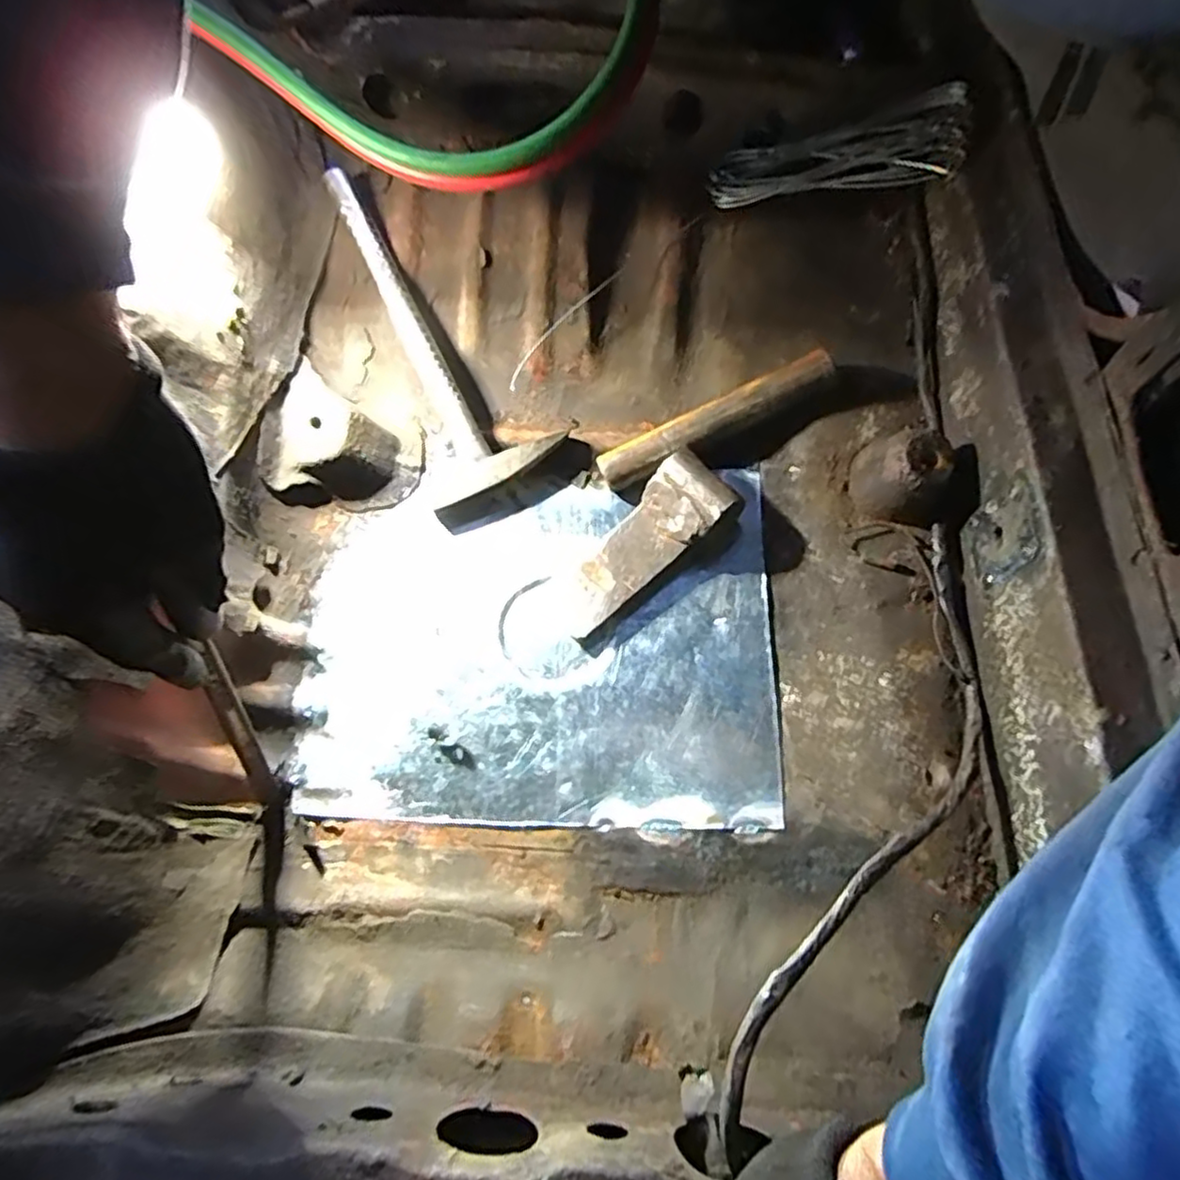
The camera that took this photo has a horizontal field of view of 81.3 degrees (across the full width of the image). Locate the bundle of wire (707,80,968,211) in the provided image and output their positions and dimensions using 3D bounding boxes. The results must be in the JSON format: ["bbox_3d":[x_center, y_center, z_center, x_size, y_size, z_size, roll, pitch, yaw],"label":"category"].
[{"bbox_3d":[0.189,-0.336,0.534,0.186,0.025,0.062,-7,72,12],"label":"bundle of wire"}]

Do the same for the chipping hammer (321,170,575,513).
[{"bbox_3d":[-0.131,-0.197,0.533,0.117,0.044,0.280,-29,88,-8],"label":"chipping hammer"}]

